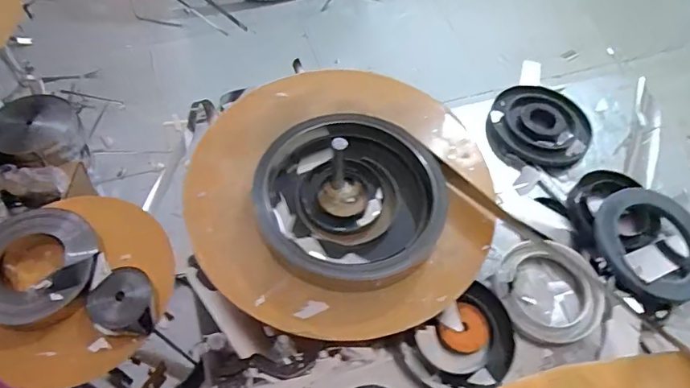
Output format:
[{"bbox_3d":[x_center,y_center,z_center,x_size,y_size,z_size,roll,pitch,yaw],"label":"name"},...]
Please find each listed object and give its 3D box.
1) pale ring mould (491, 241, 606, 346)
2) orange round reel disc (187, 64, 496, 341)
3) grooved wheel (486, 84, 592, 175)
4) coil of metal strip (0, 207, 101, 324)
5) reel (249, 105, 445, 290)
[{"bbox_3d":[0.255,0.119,0.606,0.120,0.033,0.131,-3,60,6],"label":"pale ring mould"},{"bbox_3d":[0.000,-0.022,0.617,0.374,0.055,0.392,1,59,-2],"label":"orange round reel disc"},{"bbox_3d":[0.301,-0.102,0.745,0.150,0.024,0.156,1,59,-2],"label":"grooved wheel"},{"bbox_3d":[-0.586,0.131,0.913,0.207,0.120,0.235,-32,66,-20],"label":"coil of metal strip"},{"bbox_3d":[0.007,0.005,0.593,0.221,0.047,0.218,1,59,-2],"label":"reel"}]

